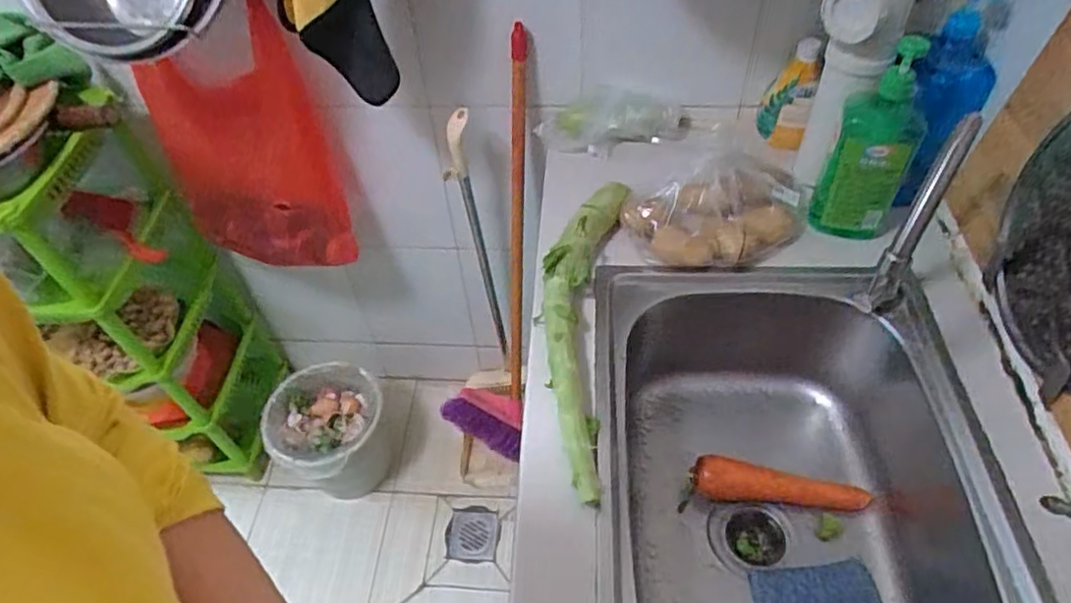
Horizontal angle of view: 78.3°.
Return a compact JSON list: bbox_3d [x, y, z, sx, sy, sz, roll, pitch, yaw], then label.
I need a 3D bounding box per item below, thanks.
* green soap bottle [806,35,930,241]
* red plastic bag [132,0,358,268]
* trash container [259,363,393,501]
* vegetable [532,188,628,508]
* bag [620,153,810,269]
[{"bbox_3d":[0.433,-0.198,0.841,0.096,0.233,0.088,24,55,21],"label":"green soap bottle"},{"bbox_3d":[-0.470,-0.249,1.061,0.295,0.434,0.054,6,37,6],"label":"red plastic bag"},{"bbox_3d":[-0.453,0.308,1.453,0.228,0.244,0.245,-2,50,2],"label":"trash container"},{"bbox_3d":[0.050,0.018,0.804,0.096,0.050,0.463,5,50,8],"label":"vegetable"},{"bbox_3d":[0.271,-0.123,0.897,0.286,0.088,0.130,-14,50,-8],"label":"bag"}]

